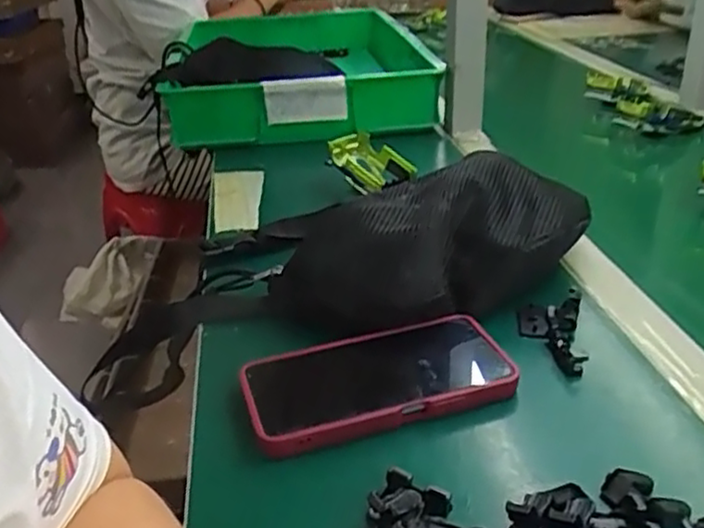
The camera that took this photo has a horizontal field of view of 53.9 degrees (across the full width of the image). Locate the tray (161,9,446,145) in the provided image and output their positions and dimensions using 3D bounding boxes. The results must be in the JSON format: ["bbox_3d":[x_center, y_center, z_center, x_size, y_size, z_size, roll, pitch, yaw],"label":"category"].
[{"bbox_3d":[-0.094,-0.314,1.082,0.345,0.089,0.644,-6,28,-6],"label":"tray"}]

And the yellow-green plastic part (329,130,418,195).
[{"bbox_3d":[0.013,-0.111,0.736,0.059,0.040,0.092,-23,34,-33],"label":"yellow-green plastic part"}]

